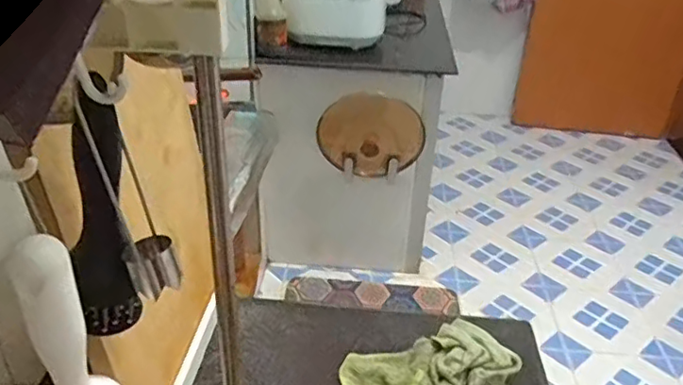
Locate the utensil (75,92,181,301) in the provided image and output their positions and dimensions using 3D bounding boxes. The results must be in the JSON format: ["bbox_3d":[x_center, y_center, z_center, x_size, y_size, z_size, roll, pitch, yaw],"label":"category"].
[{"bbox_3d":[-0.133,0.005,0.379,0.031,0.132,0.042,-12,34,-23],"label":"utensil"}]

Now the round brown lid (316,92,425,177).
[{"bbox_3d":[0.089,-0.182,1.859,0.325,0.289,0.053,4,31,2],"label":"round brown lid"}]

